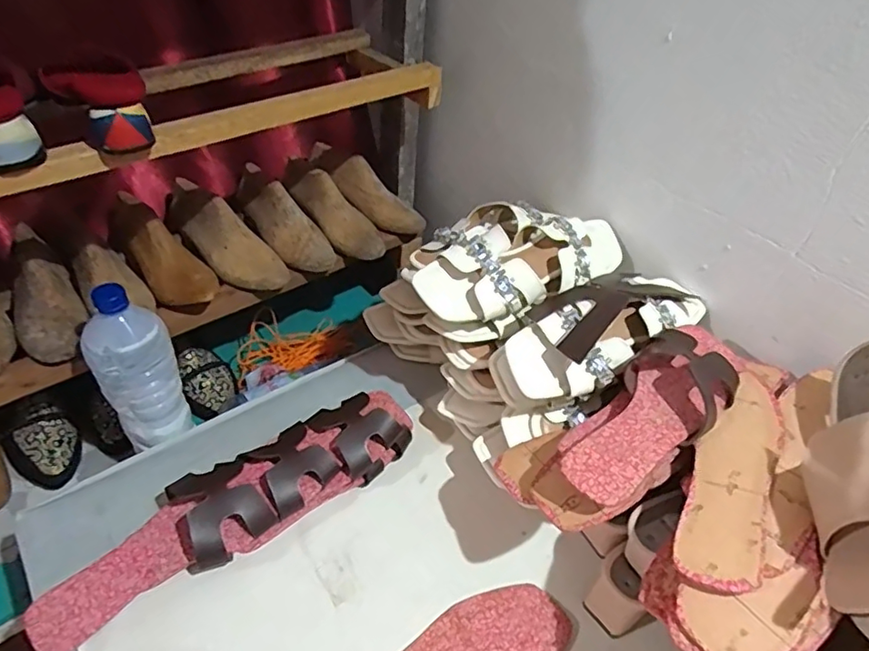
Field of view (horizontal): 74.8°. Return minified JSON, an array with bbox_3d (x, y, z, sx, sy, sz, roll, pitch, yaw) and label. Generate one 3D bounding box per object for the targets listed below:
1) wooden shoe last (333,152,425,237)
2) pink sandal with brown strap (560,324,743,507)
[{"bbox_3d":[-0.094,-0.201,0.917,0.173,0.056,0.054,40,48,-1],"label":"wooden shoe last"},{"bbox_3d":[0.201,0.070,0.510,0.242,0.050,0.087,-32,54,-33],"label":"pink sandal with brown strap"}]

